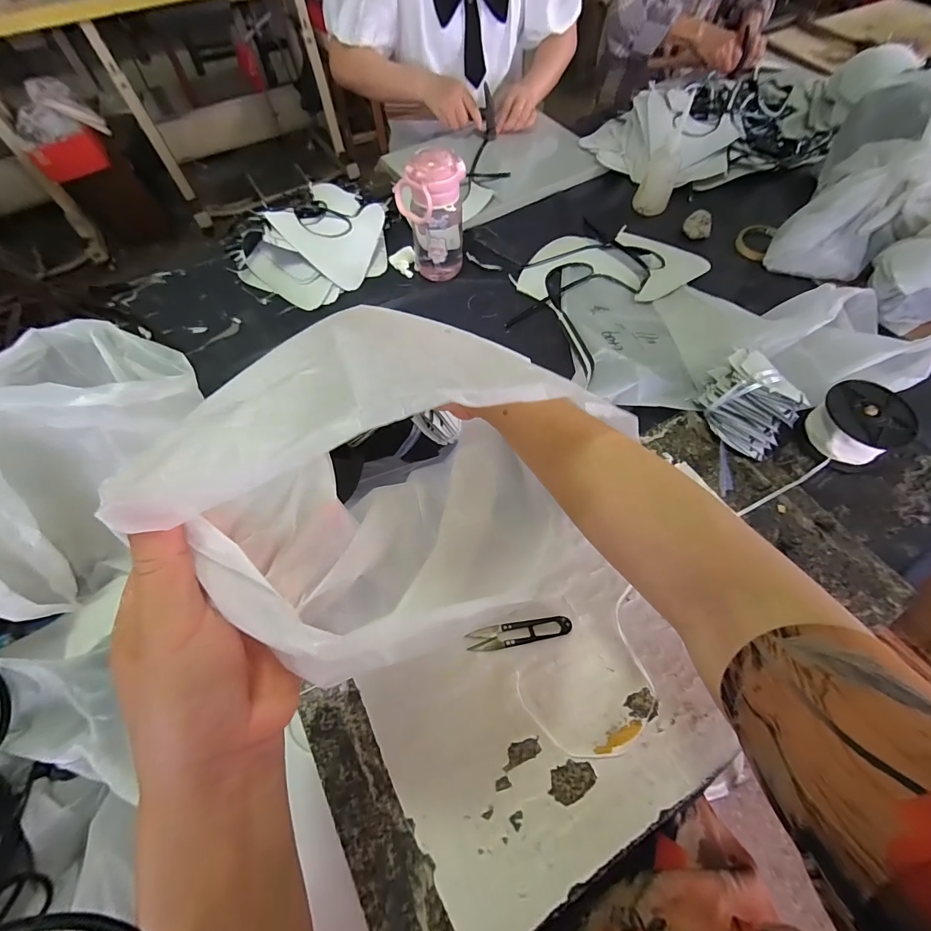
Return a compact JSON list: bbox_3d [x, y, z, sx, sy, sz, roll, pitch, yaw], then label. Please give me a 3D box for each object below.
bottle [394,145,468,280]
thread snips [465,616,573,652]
[{"bbox_3d":[-0.051,-0.374,0.622,0.101,0.168,0.065,-4,62,-1],"label":"bottle"},{"bbox_3d":[0.054,0.166,0.399,0.102,0.009,0.023,-10,63,-4],"label":"thread snips"}]

